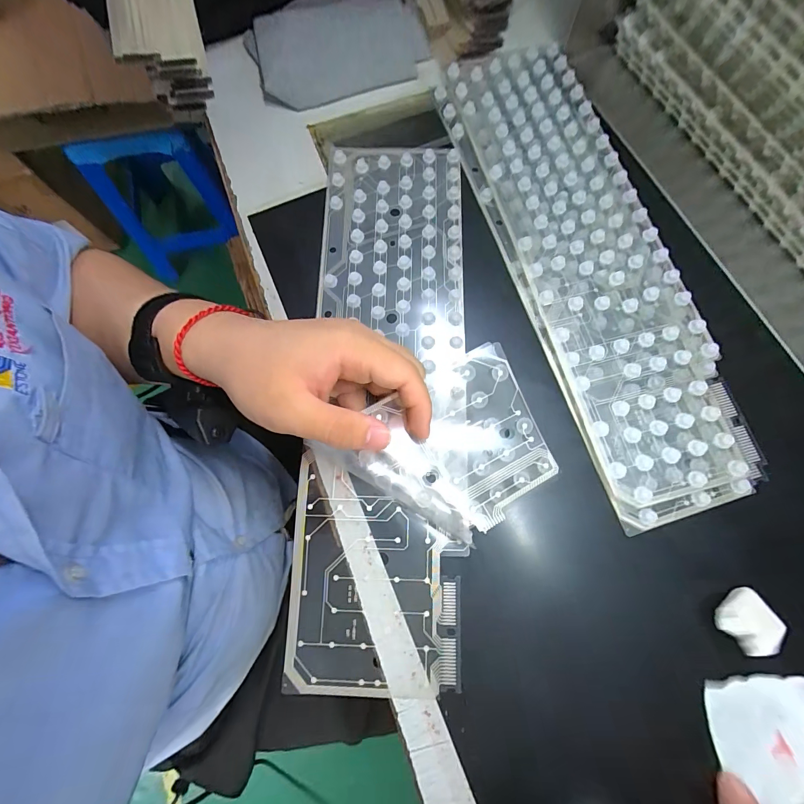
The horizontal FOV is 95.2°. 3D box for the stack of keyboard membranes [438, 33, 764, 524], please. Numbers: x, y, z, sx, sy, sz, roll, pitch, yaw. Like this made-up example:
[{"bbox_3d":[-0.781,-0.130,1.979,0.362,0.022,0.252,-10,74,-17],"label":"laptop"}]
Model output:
[{"bbox_3d":[0.142,-0.127,0.287,0.119,0.027,0.410,-13,76,-3],"label":"stack of keyboard membranes"}]

